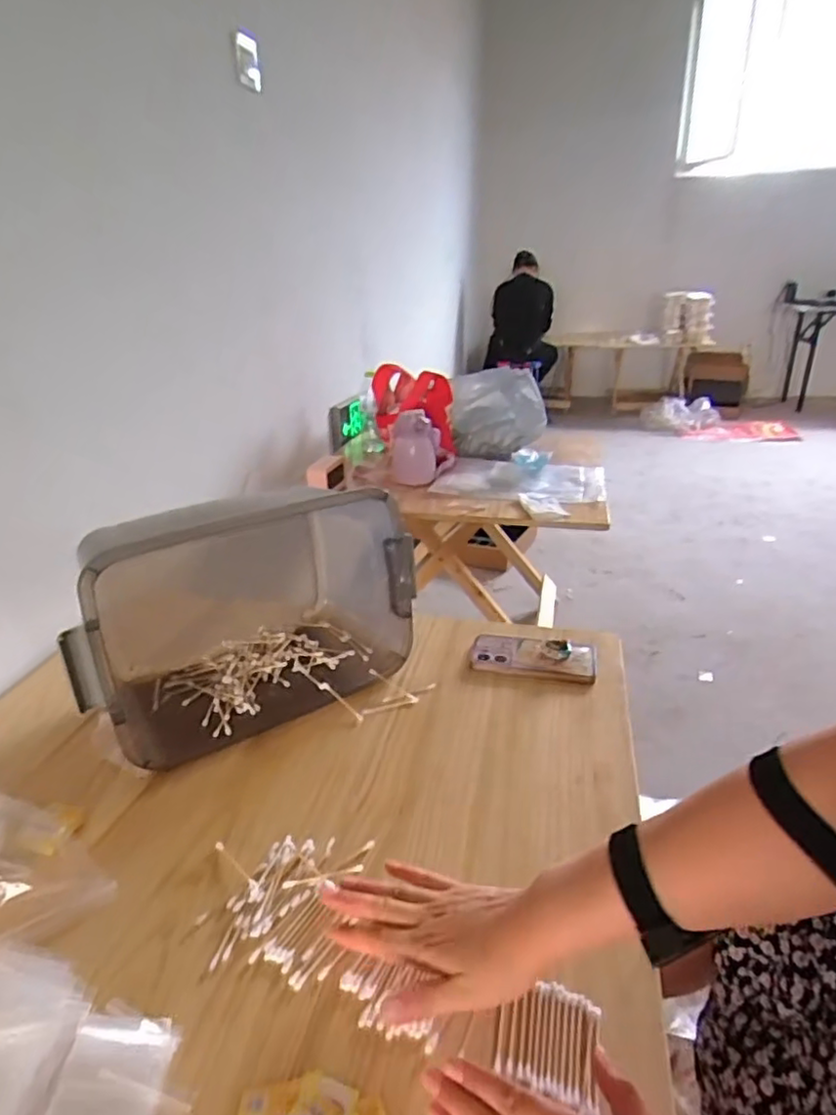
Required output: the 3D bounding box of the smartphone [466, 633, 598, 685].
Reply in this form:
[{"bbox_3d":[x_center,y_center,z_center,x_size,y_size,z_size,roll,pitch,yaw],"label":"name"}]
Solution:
[{"bbox_3d":[0.154,0.128,0.868,0.161,0.020,0.086,5,25,14],"label":"smartphone"}]

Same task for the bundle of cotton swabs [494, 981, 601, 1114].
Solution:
[{"bbox_3d":[0.091,0.336,0.452,0.067,0.011,0.069,5,25,16],"label":"bundle of cotton swabs"}]

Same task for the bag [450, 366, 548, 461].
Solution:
[{"bbox_3d":[0.238,-0.420,1.892,0.278,0.251,0.067,-9,11,-8],"label":"bag"}]

